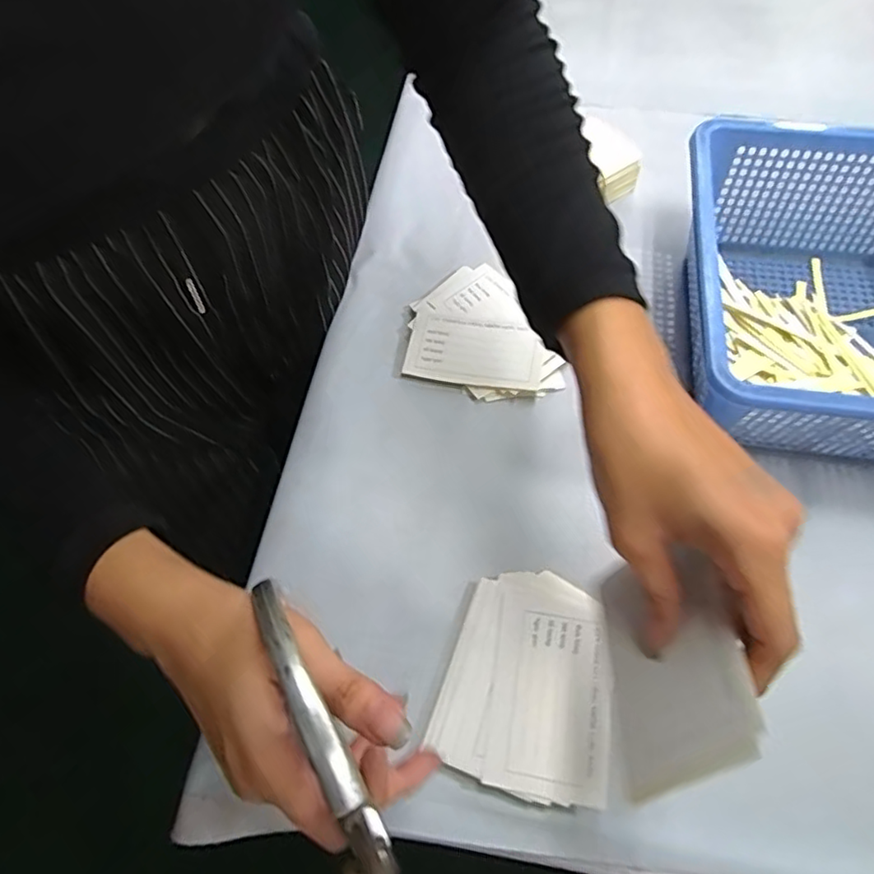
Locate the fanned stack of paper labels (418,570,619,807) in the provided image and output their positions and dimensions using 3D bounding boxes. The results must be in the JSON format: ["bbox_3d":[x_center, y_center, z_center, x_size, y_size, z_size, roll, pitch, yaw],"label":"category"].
[{"bbox_3d":[0.054,0.140,0.351,0.094,0.011,0.117,13,63,9],"label":"fanned stack of paper labels"}]

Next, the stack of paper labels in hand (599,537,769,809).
[{"bbox_3d":[0.095,0.090,0.255,0.008,0.072,0.103,24,38,-12],"label":"stack of paper labels in hand"}]

